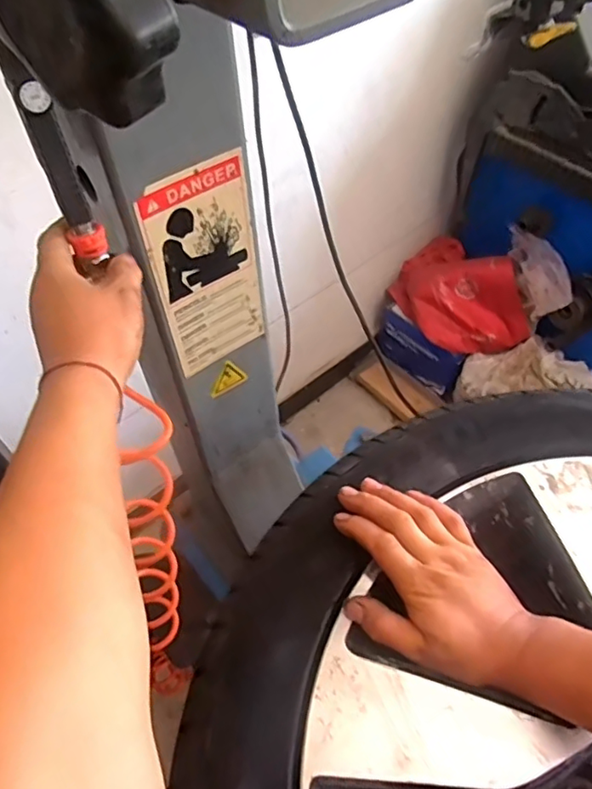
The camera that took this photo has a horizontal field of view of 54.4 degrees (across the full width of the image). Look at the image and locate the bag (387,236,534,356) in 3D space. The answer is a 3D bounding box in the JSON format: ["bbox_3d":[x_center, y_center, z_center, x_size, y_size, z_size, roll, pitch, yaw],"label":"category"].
[{"bbox_3d":[0.412,-0.274,1.492,0.219,0.184,0.352,-20,53,-12],"label":"bag"}]

